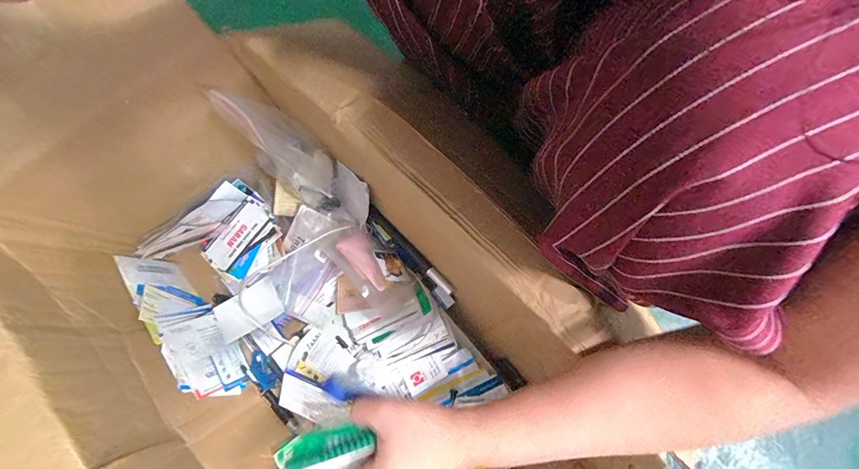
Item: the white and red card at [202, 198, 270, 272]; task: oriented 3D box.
[{"bbox_3d":[-0.259,-0.001,0.491,0.049,0.006,0.093,39,81,12],"label":"white and red card"}]

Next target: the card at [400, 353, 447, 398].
[{"bbox_3d":[-0.008,0.166,0.440,0.048,0.004,0.034,-34,74,-6],"label":"card"}]

